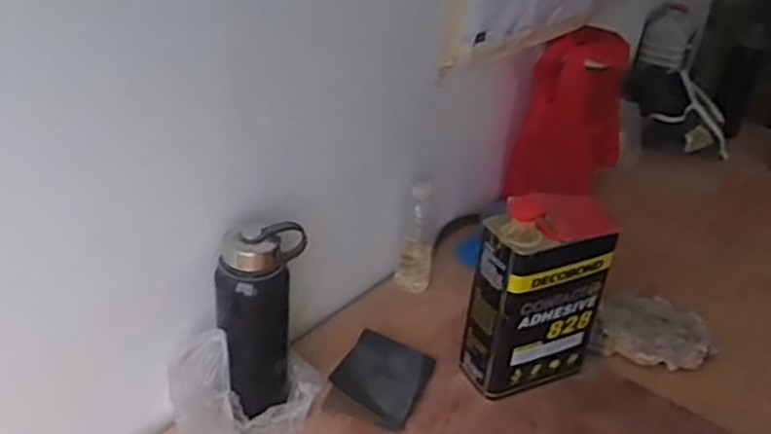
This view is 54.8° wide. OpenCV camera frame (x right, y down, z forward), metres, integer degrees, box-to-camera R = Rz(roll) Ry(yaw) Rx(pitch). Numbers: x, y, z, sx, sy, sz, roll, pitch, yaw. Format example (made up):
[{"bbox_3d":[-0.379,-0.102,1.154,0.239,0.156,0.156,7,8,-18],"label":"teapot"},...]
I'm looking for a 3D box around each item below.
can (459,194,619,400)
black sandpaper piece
[{"bbox_3d":[0.199,0.098,0.976,0.176,0.258,0.090,-10,36,-22],"label":"can"},{"bbox_3d":[-0.001,0.210,1.001,0.110,0.007,0.135,27,34,9],"label":"black sandpaper piece"}]

